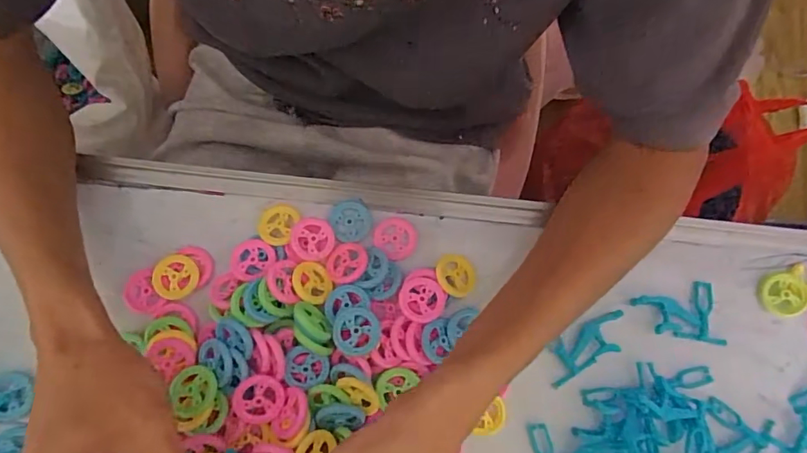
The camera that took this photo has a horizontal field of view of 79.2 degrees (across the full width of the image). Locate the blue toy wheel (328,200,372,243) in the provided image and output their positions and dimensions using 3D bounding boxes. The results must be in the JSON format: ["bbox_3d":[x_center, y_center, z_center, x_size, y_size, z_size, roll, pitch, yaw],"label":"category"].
[{"bbox_3d":[-0.037,-0.004,0.341,0.029,0.005,0.031,0,77,-2],"label":"blue toy wheel"}]

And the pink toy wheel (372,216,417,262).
[{"bbox_3d":[-0.005,0.008,0.340,0.029,0.004,0.031,0,77,-2],"label":"pink toy wheel"}]

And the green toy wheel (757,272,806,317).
[{"bbox_3d":[0.262,0.046,0.335,0.032,0.004,0.029,-5,77,-3],"label":"green toy wheel"}]

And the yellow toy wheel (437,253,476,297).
[{"bbox_3d":[0.035,0.033,0.330,0.030,0.004,0.030,12,60,-23],"label":"yellow toy wheel"}]

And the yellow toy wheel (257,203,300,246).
[{"bbox_3d":[-0.087,-0.002,0.336,0.026,0.007,0.029,22,78,3],"label":"yellow toy wheel"}]

